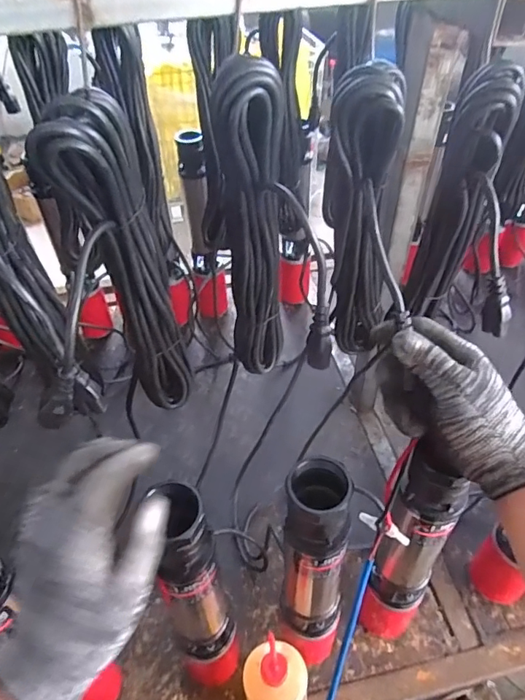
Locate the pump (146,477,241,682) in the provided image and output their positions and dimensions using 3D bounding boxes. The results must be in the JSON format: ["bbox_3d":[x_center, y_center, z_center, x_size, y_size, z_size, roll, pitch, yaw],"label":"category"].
[{"bbox_3d":[-0.077,0.290,0.537,0.075,0.442,0.080,-20,49,-16],"label":"pump"}]

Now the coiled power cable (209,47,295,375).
[{"bbox_3d":[-0.004,-0.096,0.468,0.057,0.333,0.053,2,47,4],"label":"coiled power cable"}]

